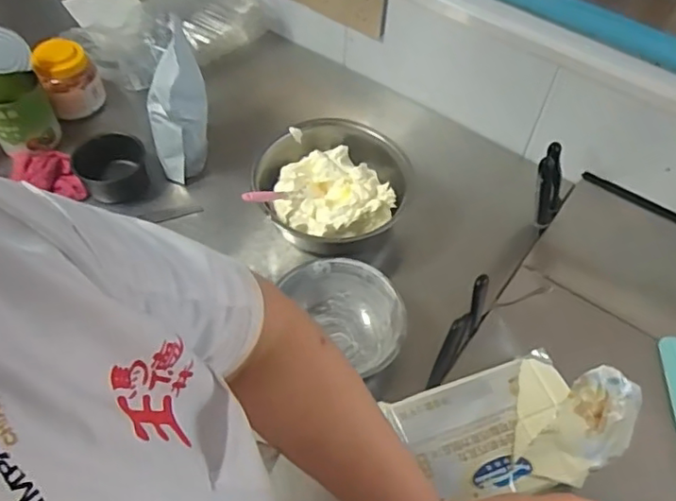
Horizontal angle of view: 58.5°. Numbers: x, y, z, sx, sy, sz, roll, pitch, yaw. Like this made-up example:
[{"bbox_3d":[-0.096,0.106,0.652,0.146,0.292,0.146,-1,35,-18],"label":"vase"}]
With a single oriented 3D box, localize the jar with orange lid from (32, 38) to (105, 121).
[{"bbox_3d":[-0.485,-0.306,1.090,0.095,0.114,0.092,1,54,-2],"label":"jar with orange lid"}]

